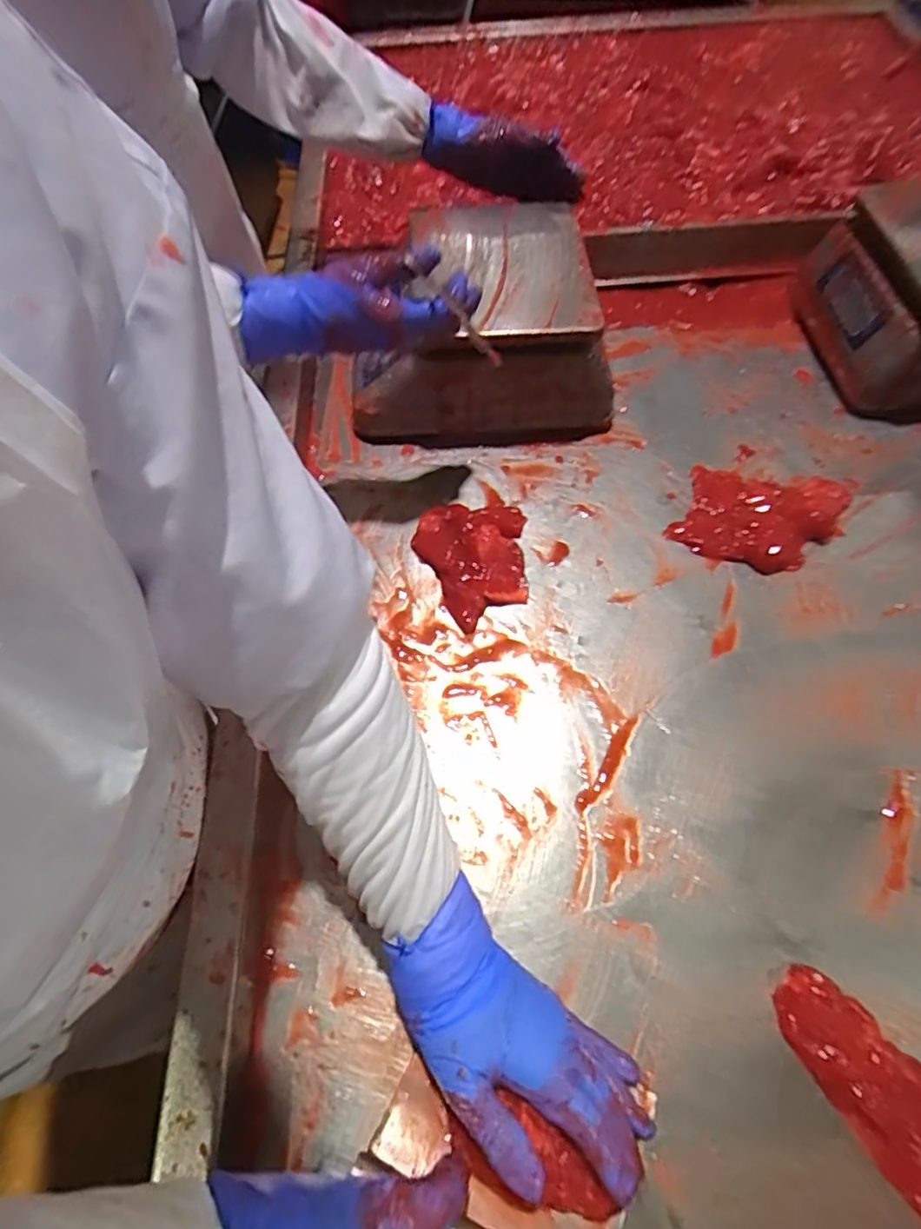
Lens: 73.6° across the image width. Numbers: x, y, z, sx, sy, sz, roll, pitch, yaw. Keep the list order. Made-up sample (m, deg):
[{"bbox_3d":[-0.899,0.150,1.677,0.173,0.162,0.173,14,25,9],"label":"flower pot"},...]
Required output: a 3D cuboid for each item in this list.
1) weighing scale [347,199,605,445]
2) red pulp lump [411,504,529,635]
[{"bbox_3d":[0.014,-0.326,0.692,0.266,0.142,0.244,-5,61,-1],"label":"weighing scale"},{"bbox_3d":[0.020,-0.061,0.603,0.110,0.025,0.132,-23,63,-11],"label":"red pulp lump"}]

